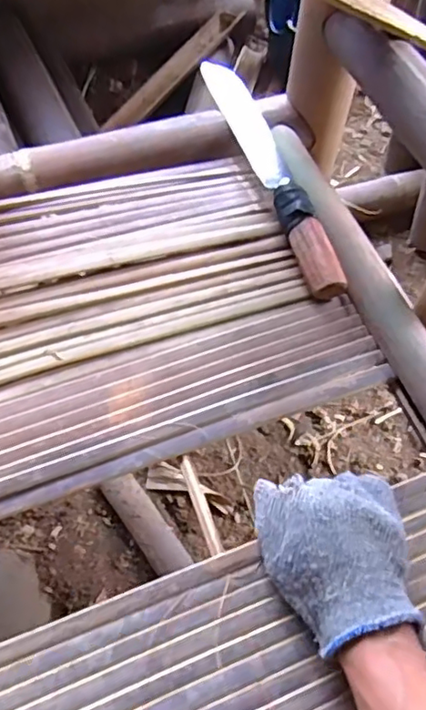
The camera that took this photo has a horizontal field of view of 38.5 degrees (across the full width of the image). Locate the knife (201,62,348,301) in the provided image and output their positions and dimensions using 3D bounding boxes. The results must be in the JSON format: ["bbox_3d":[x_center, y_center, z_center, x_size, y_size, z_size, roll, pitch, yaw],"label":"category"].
[{"bbox_3d":[0.062,-0.203,0.673,0.044,0.033,0.342,-14,61,-12],"label":"knife"}]

